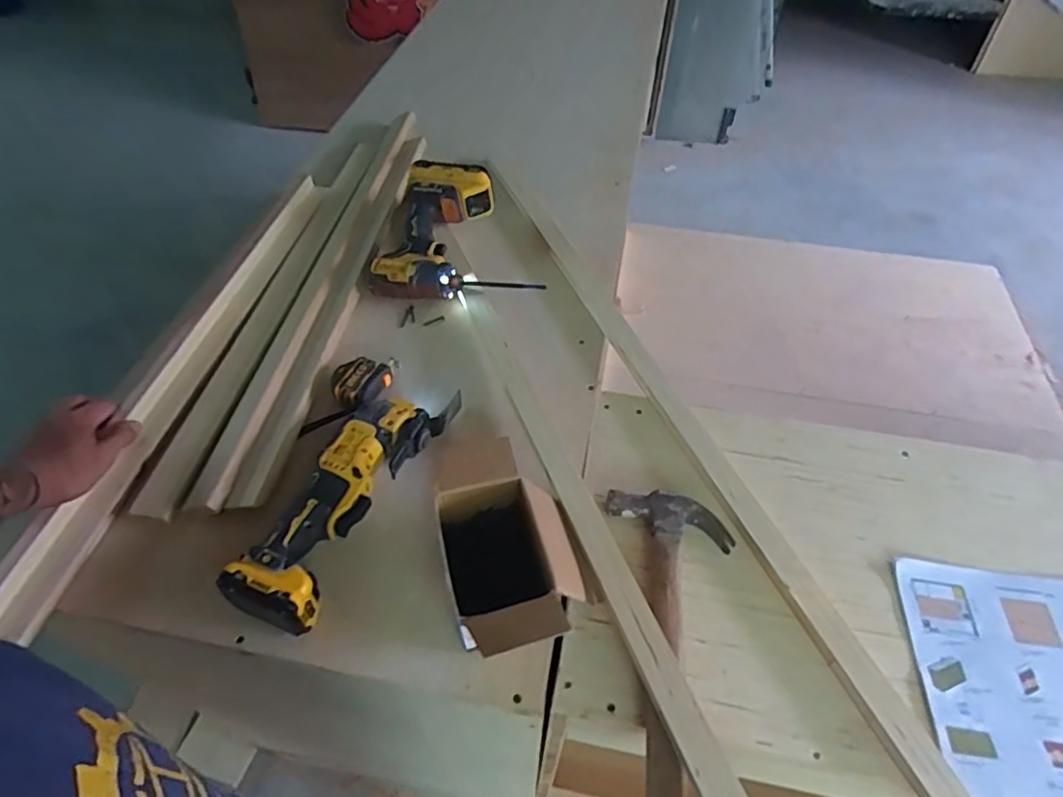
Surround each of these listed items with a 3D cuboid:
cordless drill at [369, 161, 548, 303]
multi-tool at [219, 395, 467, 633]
[{"bbox_3d":[-0.104,-0.243,0.890,0.238,0.097,0.211,3,52,4],"label":"cordless drill"},{"bbox_3d":[-0.194,0.090,0.642,0.093,0.063,0.303,19,54,16],"label":"multi-tool"}]

